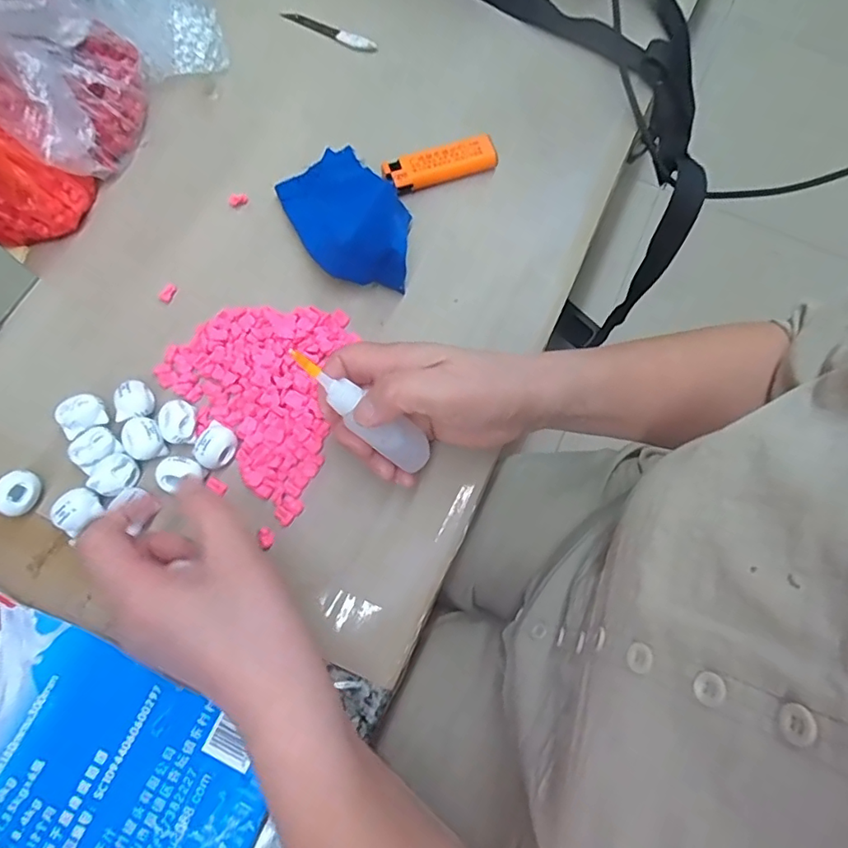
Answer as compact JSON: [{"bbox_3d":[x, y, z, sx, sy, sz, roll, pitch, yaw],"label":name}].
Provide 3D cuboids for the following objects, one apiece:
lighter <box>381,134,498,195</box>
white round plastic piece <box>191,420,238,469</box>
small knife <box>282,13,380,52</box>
[{"bbox_3d":[0.011,-0.182,0.388,0.078,0.012,0.023,-19,74,-6],"label":"lighter"},{"bbox_3d":[-0.123,0.013,0.326,0.019,0.014,0.025,26,74,7],"label":"white round plastic piece"},{"bbox_3d":[-0.075,-0.310,0.433,0.080,0.004,0.011,25,74,7],"label":"small knife"}]

